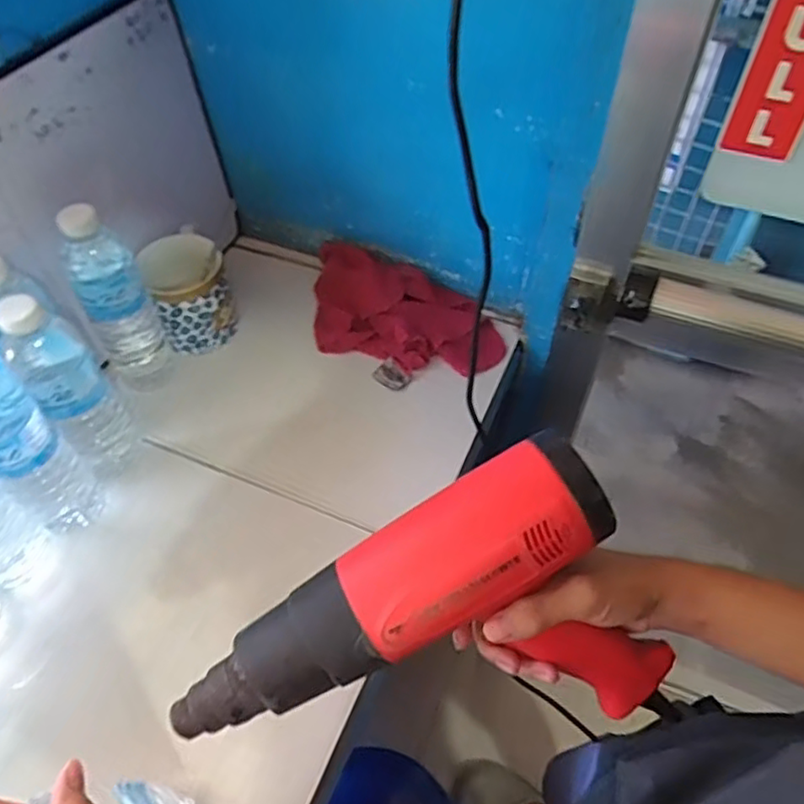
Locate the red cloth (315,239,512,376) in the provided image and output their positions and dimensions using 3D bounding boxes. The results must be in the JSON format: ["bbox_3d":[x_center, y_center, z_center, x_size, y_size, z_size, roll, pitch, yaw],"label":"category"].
[{"bbox_3d":[0.000,-0.097,0.751,0.239,0.045,0.132,19,56,14],"label":"red cloth"}]

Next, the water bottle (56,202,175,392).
[{"bbox_3d":[-0.274,-0.096,0.641,0.061,0.209,0.065,-24,56,-16],"label":"water bottle"}]

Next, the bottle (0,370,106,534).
[{"bbox_3d":[-0.307,0.040,0.543,0.060,0.199,0.052,-38,61,-24],"label":"bottle"}]

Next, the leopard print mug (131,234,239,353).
[{"bbox_3d":[-0.226,-0.112,0.722,0.080,0.113,0.079,-20,56,-14],"label":"leopard print mug"}]

